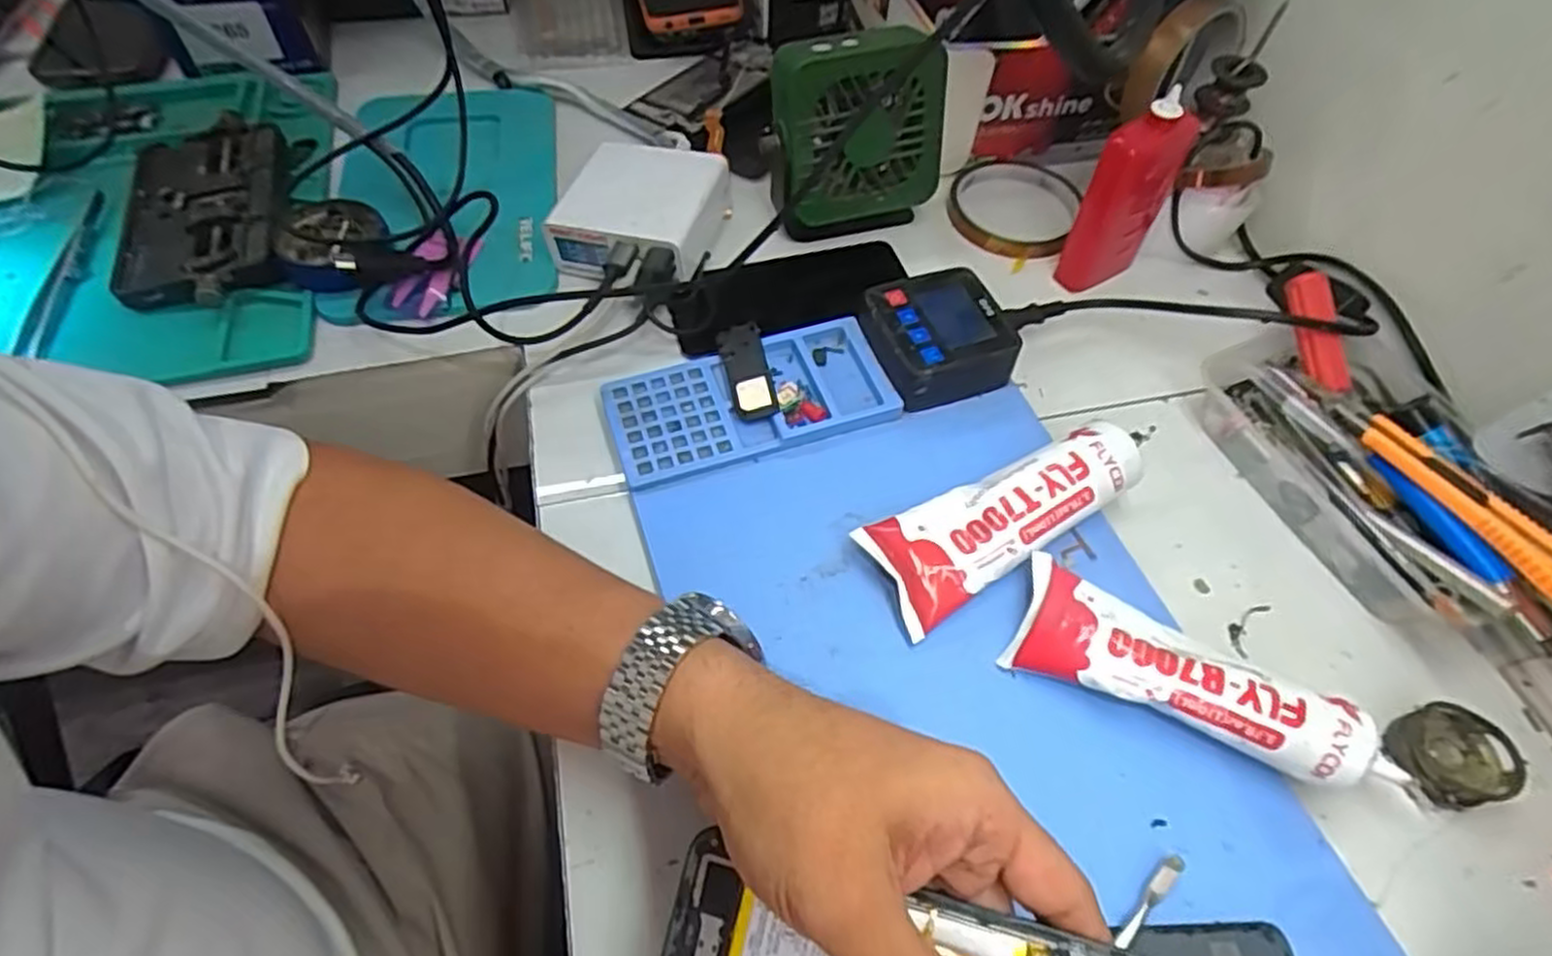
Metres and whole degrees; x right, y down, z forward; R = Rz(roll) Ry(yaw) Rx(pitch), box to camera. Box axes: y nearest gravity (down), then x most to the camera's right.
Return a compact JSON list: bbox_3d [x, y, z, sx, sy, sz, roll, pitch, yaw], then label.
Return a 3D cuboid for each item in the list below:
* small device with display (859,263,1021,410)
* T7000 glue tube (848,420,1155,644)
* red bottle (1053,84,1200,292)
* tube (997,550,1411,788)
[{"bbox_3d":[0.087,-0.081,0.426,0.075,0.031,0.071,-17,59,-12],"label":"small device with display"},{"bbox_3d":[0.112,0.016,0.365,0.143,0.036,0.053,-25,62,-17],"label":"T7000 glue tube"},{"bbox_3d":[0.208,-0.168,0.451,0.034,0.107,0.055,38,64,20],"label":"red bottle"},{"bbox_3d":[0.175,0.085,0.323,0.145,0.035,0.048,24,60,13],"label":"tube"}]

